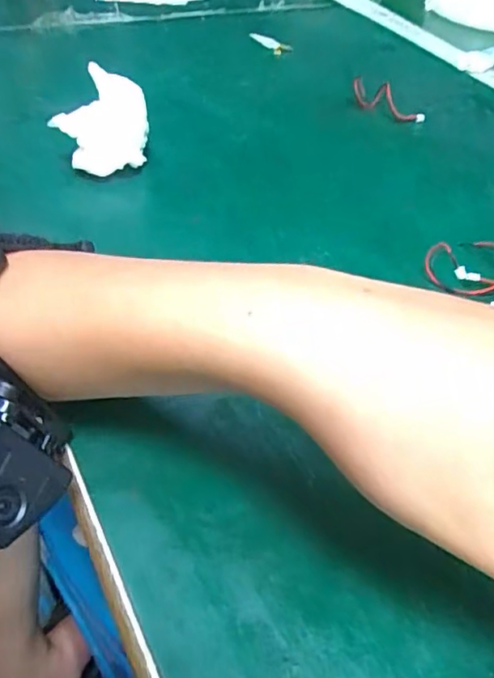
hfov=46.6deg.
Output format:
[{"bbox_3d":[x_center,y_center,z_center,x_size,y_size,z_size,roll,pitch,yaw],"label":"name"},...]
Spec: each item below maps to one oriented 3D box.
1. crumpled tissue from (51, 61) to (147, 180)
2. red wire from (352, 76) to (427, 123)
[{"bbox_3d":[-0.079,-0.116,0.323,0.045,0.044,0.051,25,50,16],"label":"crumpled tissue"},{"bbox_3d":[0.102,-0.172,0.415,0.055,0.020,0.015,29,52,20],"label":"red wire"}]

